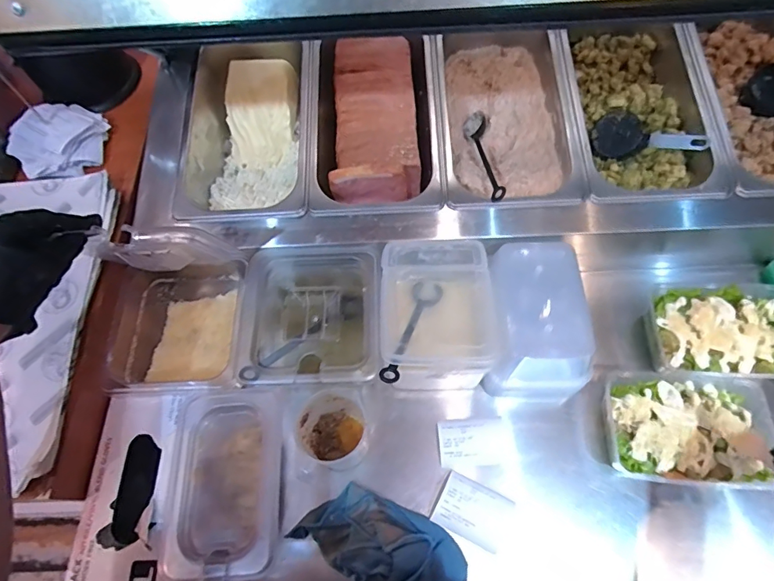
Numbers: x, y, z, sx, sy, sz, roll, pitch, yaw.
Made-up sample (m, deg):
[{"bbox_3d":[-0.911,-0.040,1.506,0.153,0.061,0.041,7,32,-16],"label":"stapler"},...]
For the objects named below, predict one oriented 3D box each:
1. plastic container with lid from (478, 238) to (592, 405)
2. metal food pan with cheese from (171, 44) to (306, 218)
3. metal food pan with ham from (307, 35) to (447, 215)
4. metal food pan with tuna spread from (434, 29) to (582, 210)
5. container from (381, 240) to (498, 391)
[{"bbox_3d":[0.176,0.037,0.540,0.113,0.093,0.173,2,64,4],"label":"plastic container with lid"},{"bbox_3d":[-0.189,-0.221,0.649,0.175,0.092,0.301,-2,64,2],"label":"metal food pan with cheese"},{"bbox_3d":[-0.012,-0.222,0.628,0.174,0.085,0.275,0,64,3],"label":"metal food pan with ham"},{"bbox_3d":[0.156,-0.241,0.633,0.167,0.084,0.307,-2,64,2],"label":"metal food pan with tuna spread"},{"bbox_3d":[0.058,0.033,0.553,0.126,0.107,0.164,-1,64,3],"label":"container"}]

